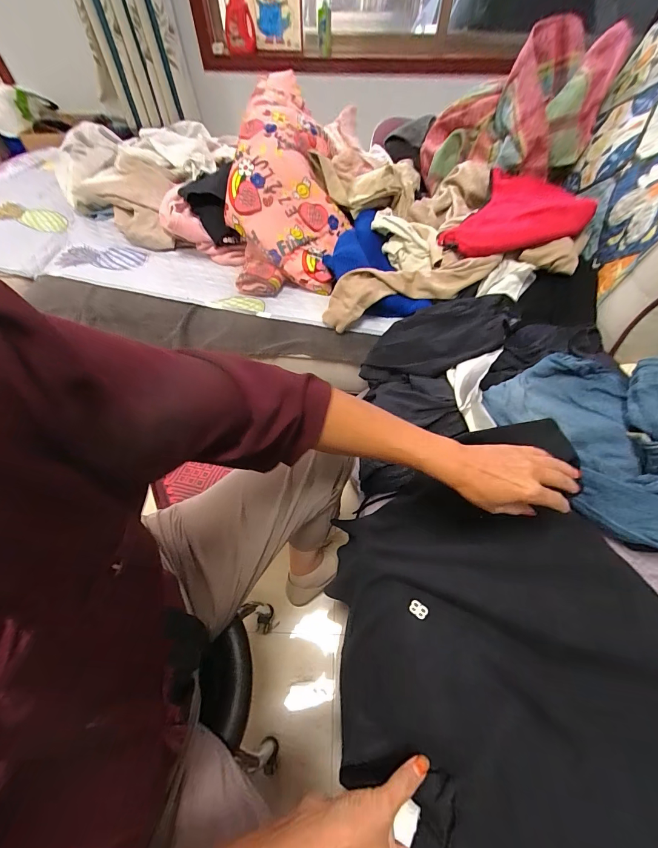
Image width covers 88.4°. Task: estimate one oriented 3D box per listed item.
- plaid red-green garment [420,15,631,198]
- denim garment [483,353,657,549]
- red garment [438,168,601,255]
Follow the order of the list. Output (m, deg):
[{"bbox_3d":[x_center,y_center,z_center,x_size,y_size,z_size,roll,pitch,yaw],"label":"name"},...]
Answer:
[{"bbox_3d":[0.455,-0.790,0.878,0.415,0.315,0.187,21,57,14],"label":"plaid red-green garment"},{"bbox_3d":[0.423,0.022,0.491,0.365,0.156,0.204,34,61,21],"label":"denim garment"},{"bbox_3d":[0.445,-0.484,0.797,0.272,0.094,0.328,32,61,21],"label":"red garment"}]

